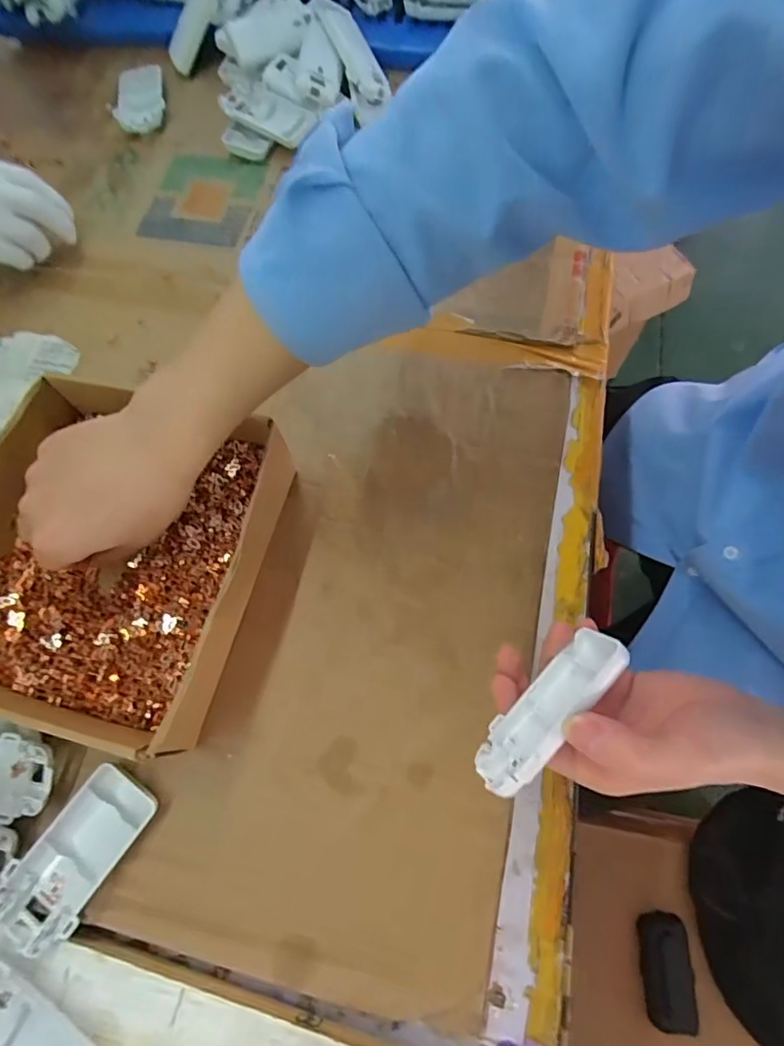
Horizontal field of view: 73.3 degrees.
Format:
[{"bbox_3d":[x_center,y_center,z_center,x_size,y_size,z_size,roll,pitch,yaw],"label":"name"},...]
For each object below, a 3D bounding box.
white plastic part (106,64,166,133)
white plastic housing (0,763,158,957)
[{"bbox_3d":[-0.261,-0.434,0.544,0.056,0.021,0.078,-13,72,-3],"label":"white plastic part"},{"bbox_3d":[-0.188,0.199,0.318,0.050,0.022,0.095,30,75,11],"label":"white plastic housing"}]

